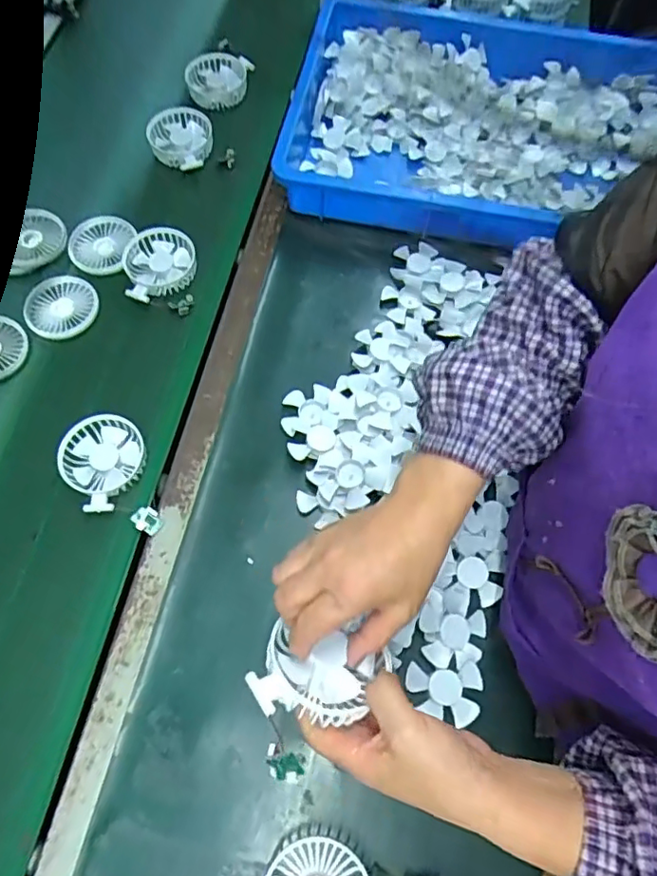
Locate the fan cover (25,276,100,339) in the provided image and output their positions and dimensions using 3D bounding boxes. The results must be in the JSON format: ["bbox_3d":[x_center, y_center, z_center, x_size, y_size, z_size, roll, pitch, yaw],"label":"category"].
[{"bbox_3d":[-0.336,-0.165,0.729,0.085,0.009,0.087,31,71,14],"label":"fan cover"}]

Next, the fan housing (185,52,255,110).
[{"bbox_3d":[-0.165,-0.535,0.872,0.091,0.036,0.098,11,68,6],"label":"fan housing"}]

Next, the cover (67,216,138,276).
[{"bbox_3d":[-0.300,-0.254,0.760,0.085,0.019,0.100,5,67,4],"label":"cover"}]

